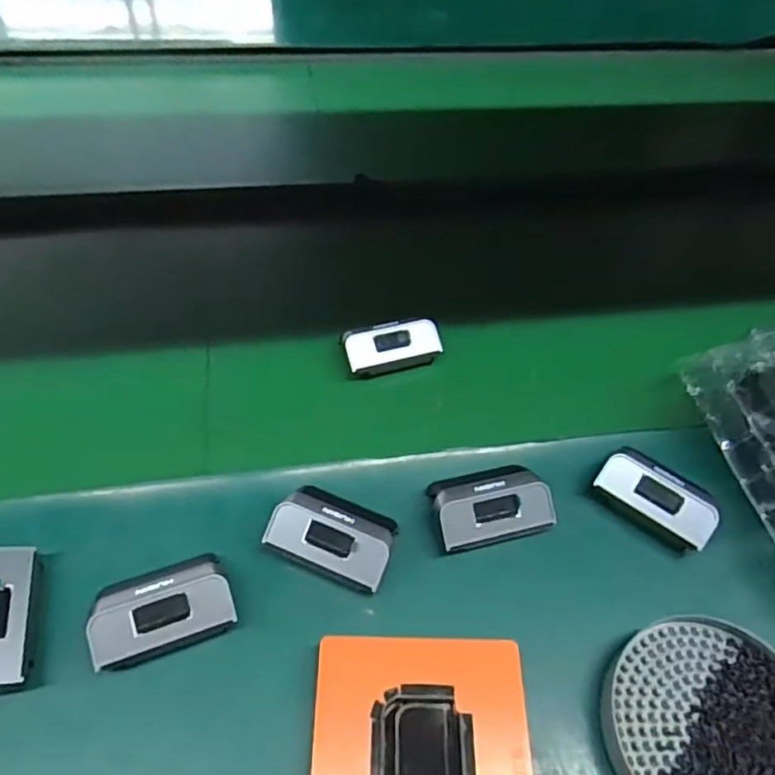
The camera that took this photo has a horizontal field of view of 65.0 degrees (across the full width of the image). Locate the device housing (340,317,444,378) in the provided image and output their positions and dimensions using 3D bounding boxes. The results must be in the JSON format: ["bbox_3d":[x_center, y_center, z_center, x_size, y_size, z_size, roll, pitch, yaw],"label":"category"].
[{"bbox_3d":[0.003,-0.034,0.484,0.077,0.022,0.036,-15,54,-16],"label":"device housing"}]

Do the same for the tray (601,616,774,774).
[{"bbox_3d":[0.177,0.181,0.332,0.110,0.020,0.106,2,51,-3],"label":"tray"}]

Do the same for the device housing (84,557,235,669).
[{"bbox_3d":[-0.127,0.126,0.344,0.074,0.031,0.046,-15,54,-16],"label":"device housing"}]

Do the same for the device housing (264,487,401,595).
[{"bbox_3d":[-0.033,0.089,0.372,0.073,0.021,0.043,19,53,10],"label":"device housing"}]

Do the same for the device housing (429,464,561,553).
[{"bbox_3d":[0.066,0.075,0.396,0.077,0.027,0.048,-10,53,-13],"label":"device housing"}]

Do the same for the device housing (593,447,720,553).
[{"bbox_3d":[0.178,0.076,0.409,0.074,0.034,0.036,33,56,20],"label":"device housing"}]

